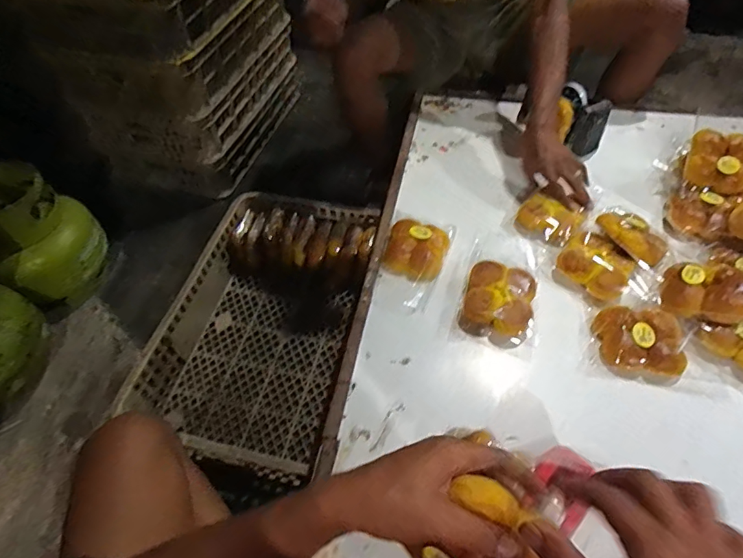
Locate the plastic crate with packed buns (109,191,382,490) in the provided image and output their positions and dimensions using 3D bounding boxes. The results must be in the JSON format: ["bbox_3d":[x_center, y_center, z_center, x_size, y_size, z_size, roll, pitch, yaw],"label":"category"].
[{"bbox_3d":[-0.228,0.080,1.011,0.354,0.141,0.602,8,55,8],"label":"plastic crate with packed buns"}]

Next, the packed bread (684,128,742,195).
[{"bbox_3d":[0.656,-0.216,0.857,0.129,0.060,0.101,28,60,21],"label":"packed bread"}]

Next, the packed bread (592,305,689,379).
[{"bbox_3d":[0.410,0.086,0.697,0.120,0.037,0.111,5,54,6],"label":"packed bread"}]

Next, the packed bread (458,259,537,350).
[{"bbox_3d":[0.207,0.038,0.745,0.107,0.038,0.132,15,56,12],"label":"packed bread"}]

